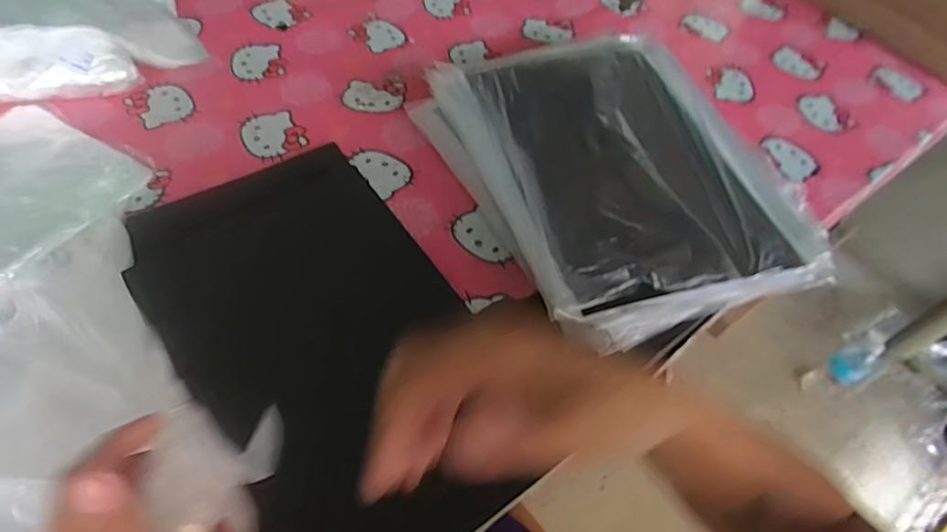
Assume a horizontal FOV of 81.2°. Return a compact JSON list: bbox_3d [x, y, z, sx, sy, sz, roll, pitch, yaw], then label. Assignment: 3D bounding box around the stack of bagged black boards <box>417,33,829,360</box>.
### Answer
[{"bbox_3d":[0.158,-0.110,0.631,0.334,0.069,0.414,-18,57,-18],"label":"stack of bagged black boards"}]

